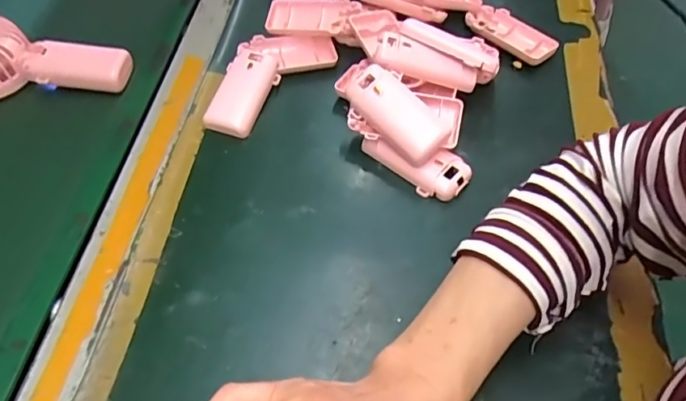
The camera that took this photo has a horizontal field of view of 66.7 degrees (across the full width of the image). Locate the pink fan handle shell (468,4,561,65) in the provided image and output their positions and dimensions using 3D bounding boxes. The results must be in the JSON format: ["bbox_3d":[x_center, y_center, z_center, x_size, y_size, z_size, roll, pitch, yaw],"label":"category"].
[{"bbox_3d":[0.170,-0.171,0.536,0.043,0.015,0.093,-37,63,-22],"label":"pink fan handle shell"}]

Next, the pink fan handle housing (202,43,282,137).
[{"bbox_3d":[-0.091,-0.107,0.487,0.047,0.021,0.100,12,57,9],"label":"pink fan handle housing"}]

